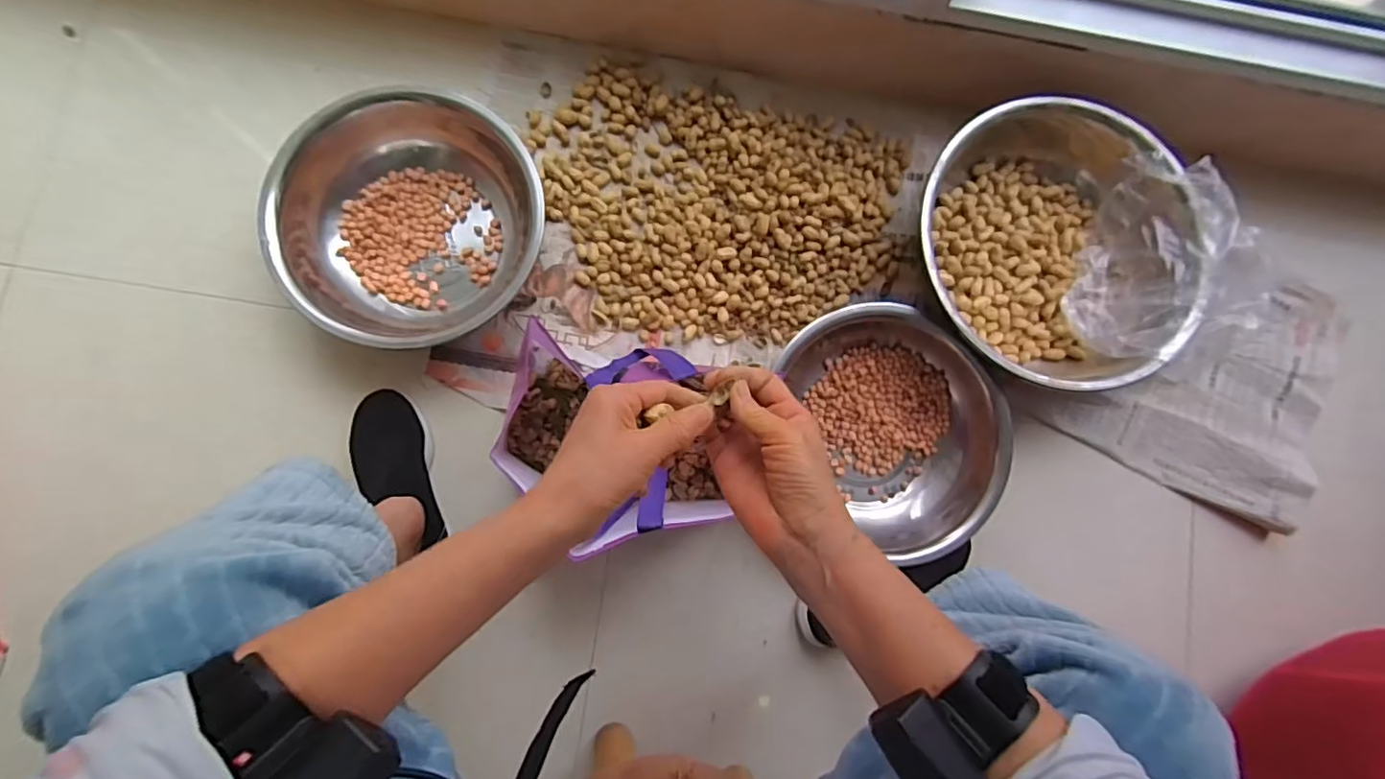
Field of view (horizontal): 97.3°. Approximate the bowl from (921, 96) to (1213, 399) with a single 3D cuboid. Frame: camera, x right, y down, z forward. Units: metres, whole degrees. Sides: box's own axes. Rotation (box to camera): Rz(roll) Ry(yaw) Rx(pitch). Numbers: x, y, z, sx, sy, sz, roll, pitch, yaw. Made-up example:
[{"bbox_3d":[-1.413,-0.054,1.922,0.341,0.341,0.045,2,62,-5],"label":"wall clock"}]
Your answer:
[{"bbox_3d":[0.474,-0.184,0.822,0.369,0.115,0.344,1,83,-5],"label":"bowl"}]

